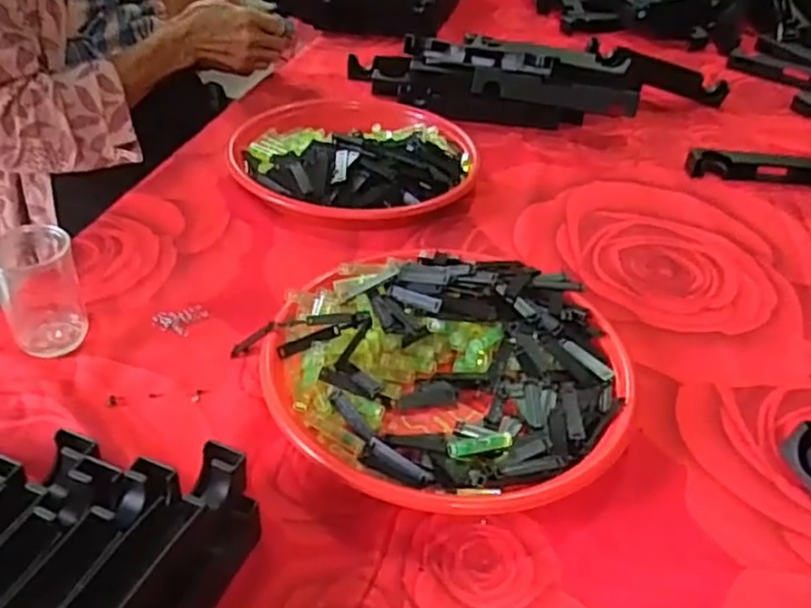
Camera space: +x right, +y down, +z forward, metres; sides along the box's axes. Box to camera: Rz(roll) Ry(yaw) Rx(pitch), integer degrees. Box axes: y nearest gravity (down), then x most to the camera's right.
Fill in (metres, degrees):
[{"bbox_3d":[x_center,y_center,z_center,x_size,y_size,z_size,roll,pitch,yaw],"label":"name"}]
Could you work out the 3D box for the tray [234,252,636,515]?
[{"bbox_3d":[0.028,0.041,0.506,0.247,0.046,0.210,9,39,5],"label":"tray"}]

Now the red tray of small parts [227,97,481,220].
[{"bbox_3d":[-0.055,-0.151,0.731,0.246,0.053,0.199,9,39,4],"label":"red tray of small parts"}]

